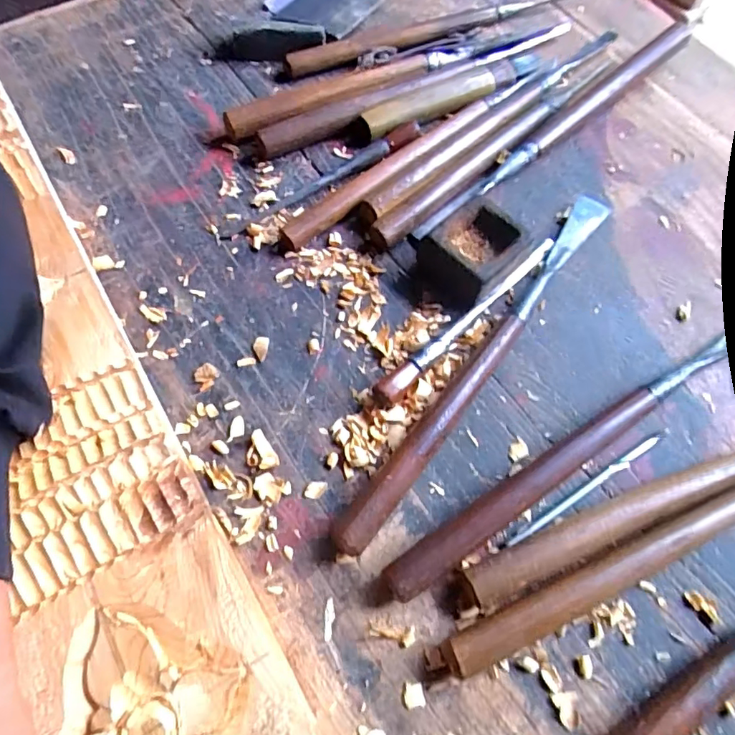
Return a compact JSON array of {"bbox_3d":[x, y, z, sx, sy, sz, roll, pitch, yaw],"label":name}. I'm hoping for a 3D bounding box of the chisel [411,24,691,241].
[{"bbox_3d":[0.128,-0.163,0.349,0.262,0.017,0.015,-38,73,-17],"label":"chisel"}]

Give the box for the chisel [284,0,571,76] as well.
[{"bbox_3d":[0.059,-0.256,0.392,0.248,0.011,0.024,-22,69,-11],"label":"chisel"}]

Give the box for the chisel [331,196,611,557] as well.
[{"bbox_3d":[0.066,-0.013,0.281,0.021,0.021,0.260,35,70,13],"label":"chisel"}]

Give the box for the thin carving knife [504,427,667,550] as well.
[{"bbox_3d":[0.110,0.059,0.260,0.107,0.004,0.005,-30,70,-14],"label":"thin carving knife"}]

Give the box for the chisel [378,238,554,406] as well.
[{"bbox_3d":[0.059,-0.031,0.291,0.011,0.014,0.150,42,71,15],"label":"chisel"}]

